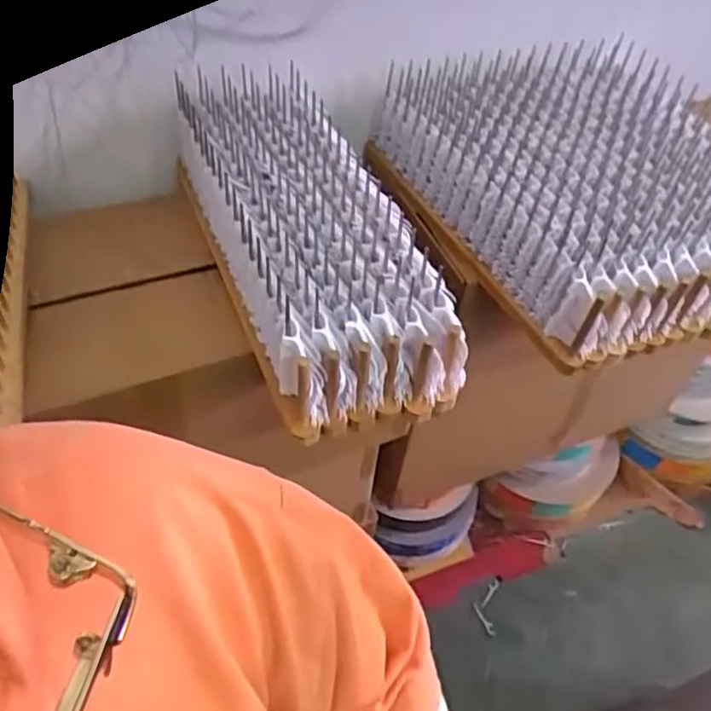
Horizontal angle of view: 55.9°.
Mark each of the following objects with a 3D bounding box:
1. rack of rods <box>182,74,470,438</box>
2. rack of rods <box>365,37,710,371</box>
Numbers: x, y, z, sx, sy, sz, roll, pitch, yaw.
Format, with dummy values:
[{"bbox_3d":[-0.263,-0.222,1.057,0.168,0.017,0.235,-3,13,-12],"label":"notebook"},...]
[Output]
[{"bbox_3d":[-0.059,-0.138,0.771,0.184,0.130,0.474,-16,52,-18],"label":"rack of rods"},{"bbox_3d":[0.328,-0.240,0.918,0.482,0.135,0.489,-15,52,-18],"label":"rack of rods"}]

